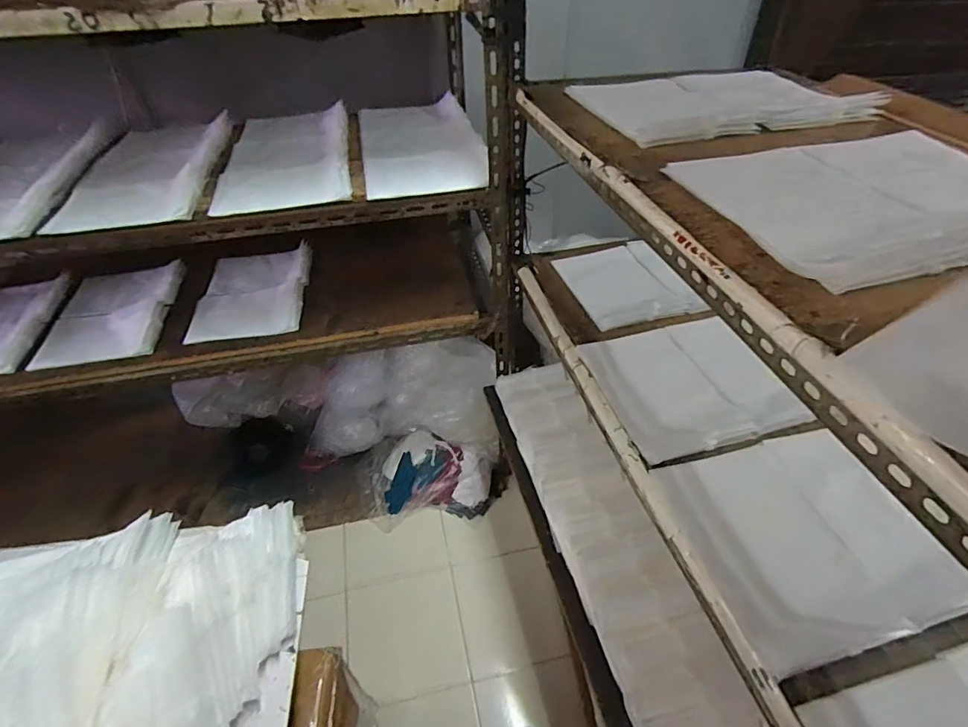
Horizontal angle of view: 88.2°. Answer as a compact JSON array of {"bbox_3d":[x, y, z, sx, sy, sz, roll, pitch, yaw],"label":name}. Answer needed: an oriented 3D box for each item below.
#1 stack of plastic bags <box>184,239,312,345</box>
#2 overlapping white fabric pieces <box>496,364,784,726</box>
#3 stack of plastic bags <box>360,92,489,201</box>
[{"bbox_3d":[-0.578,-0.187,1.261,0.259,0.045,0.348,-5,44,-3],"label":"stack of plastic bags"},{"bbox_3d":[0.237,0.367,0.906,0.179,0.107,1.045,-14,45,-12],"label":"overlapping white fabric pieces"},{"bbox_3d":[-0.142,-0.487,1.094,0.248,0.055,0.445,-9,44,-7],"label":"stack of plastic bags"}]

